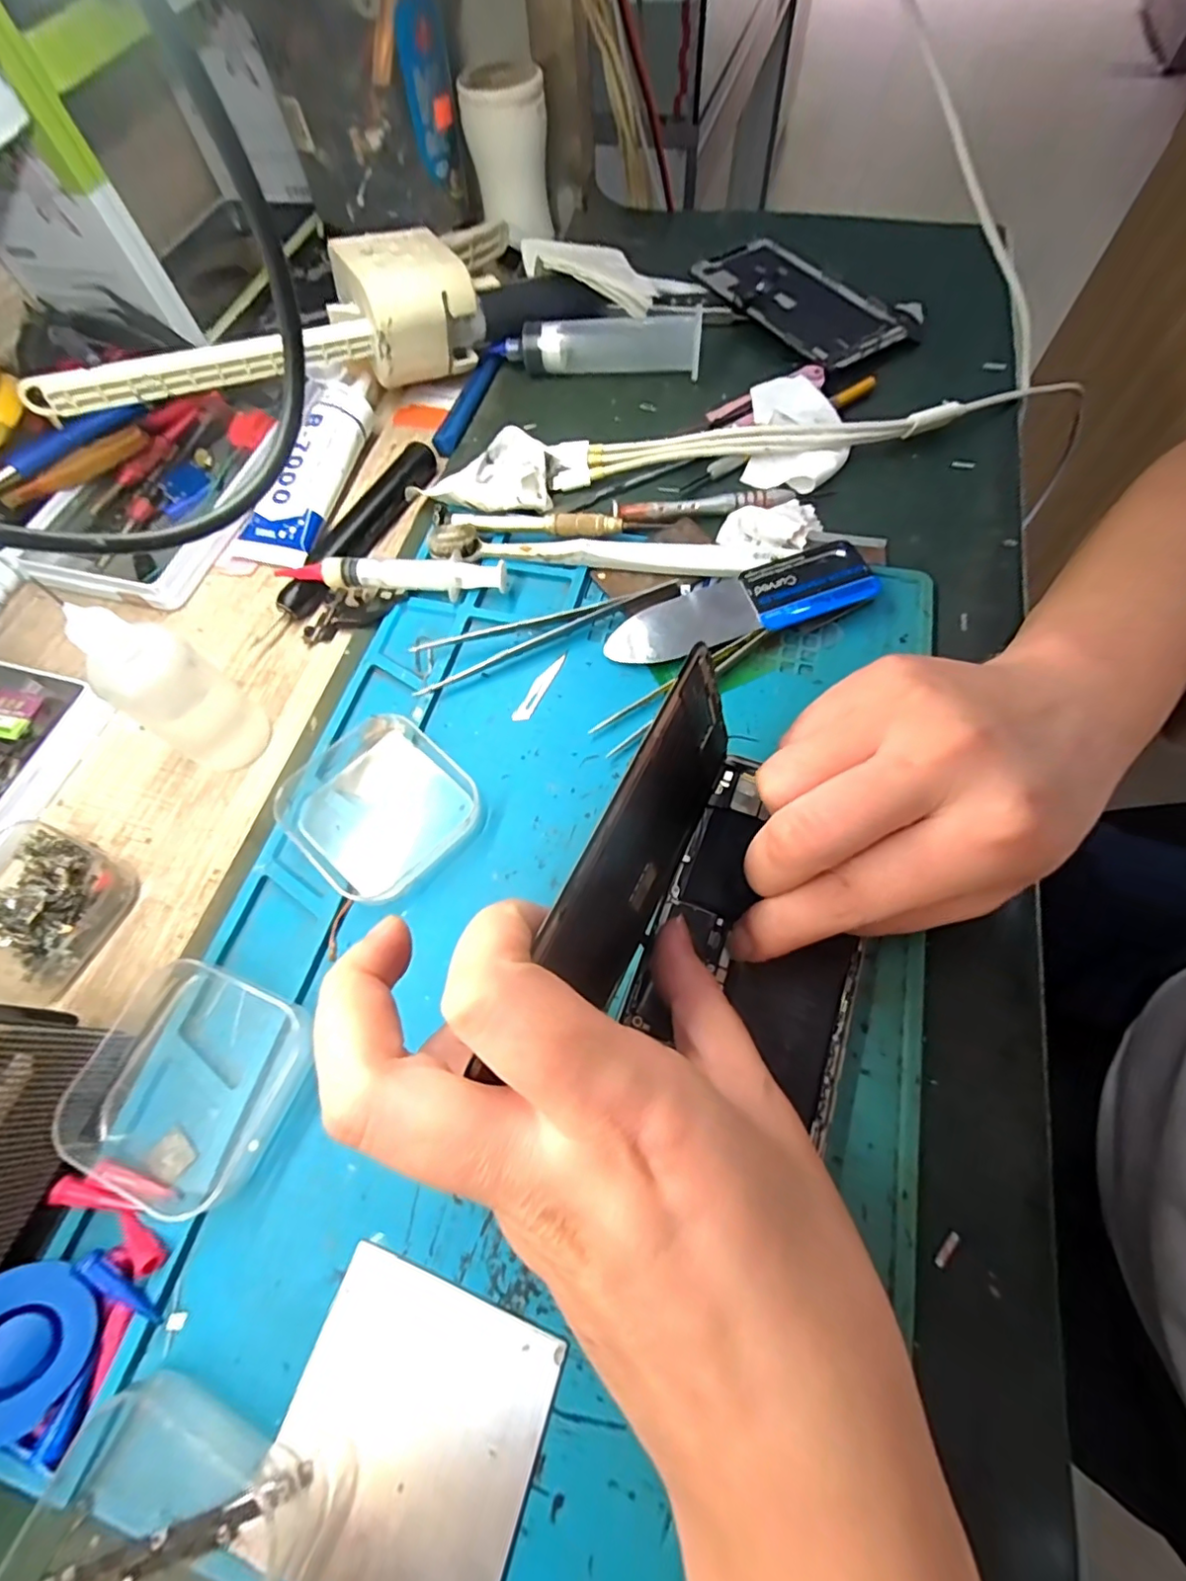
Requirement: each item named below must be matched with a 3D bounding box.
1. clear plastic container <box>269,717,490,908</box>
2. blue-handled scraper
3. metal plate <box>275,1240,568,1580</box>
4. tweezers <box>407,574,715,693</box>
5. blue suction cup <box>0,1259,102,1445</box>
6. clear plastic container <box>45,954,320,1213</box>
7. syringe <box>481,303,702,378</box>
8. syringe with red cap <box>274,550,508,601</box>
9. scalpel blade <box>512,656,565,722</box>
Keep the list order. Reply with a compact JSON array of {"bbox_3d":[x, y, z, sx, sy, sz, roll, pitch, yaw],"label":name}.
[{"bbox_3d":[-0.086,0.003,0.226,0.071,0.017,0.065,40,73,19],"label":"clear plastic container"},{"bbox_3d":[0.064,-0.083,0.255,0.117,0.016,0.033,-13,65,-3],"label":"blue-handled scraper"},{"bbox_3d":[-0.051,0.176,0.149,0.066,0.004,0.060,17,67,11],"label":"metal plate"},{"bbox_3d":[-0.013,-0.079,0.260,0.144,0.009,0.023,-20,66,-6],"label":"tweezers"},{"bbox_3d":[-0.157,0.152,0.154,0.034,0.005,0.035,-35,90,-36],"label":"blue suction cup"},{"bbox_3d":[-0.133,0.095,0.184,0.067,0.016,0.063,17,67,11],"label":"clear plastic container"},{"bbox_3d":[0.004,-0.267,0.338,0.120,0.025,0.023,7,66,7],"label":"syringe"},{"bbox_3d":[-0.096,-0.104,0.274,0.108,0.015,0.019,2,65,5],"label":"syringe with red cap"},{"bbox_3d":[-0.024,-0.047,0.254,0.008,0.004,0.038,24,71,9],"label":"scalpel blade"}]

